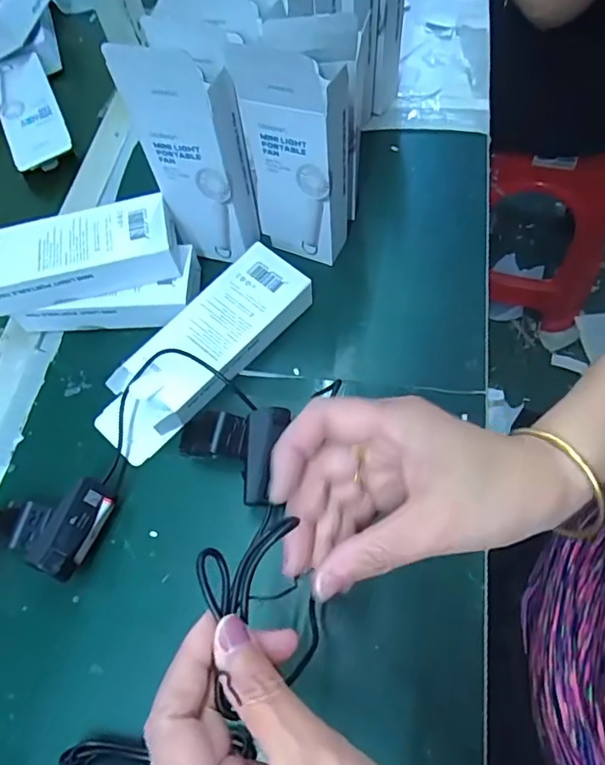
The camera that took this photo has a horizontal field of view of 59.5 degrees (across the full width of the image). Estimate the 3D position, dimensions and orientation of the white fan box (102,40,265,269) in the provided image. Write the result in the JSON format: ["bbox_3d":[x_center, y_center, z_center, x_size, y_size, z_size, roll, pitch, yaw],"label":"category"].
[{"bbox_3d":[-0.084,-0.179,0.425,0.075,0.194,0.033,4,64,8],"label":"white fan box"}]

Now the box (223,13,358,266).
[{"bbox_3d":[0.000,-0.185,0.435,0.075,0.205,0.055,13,66,12],"label":"box"}]

